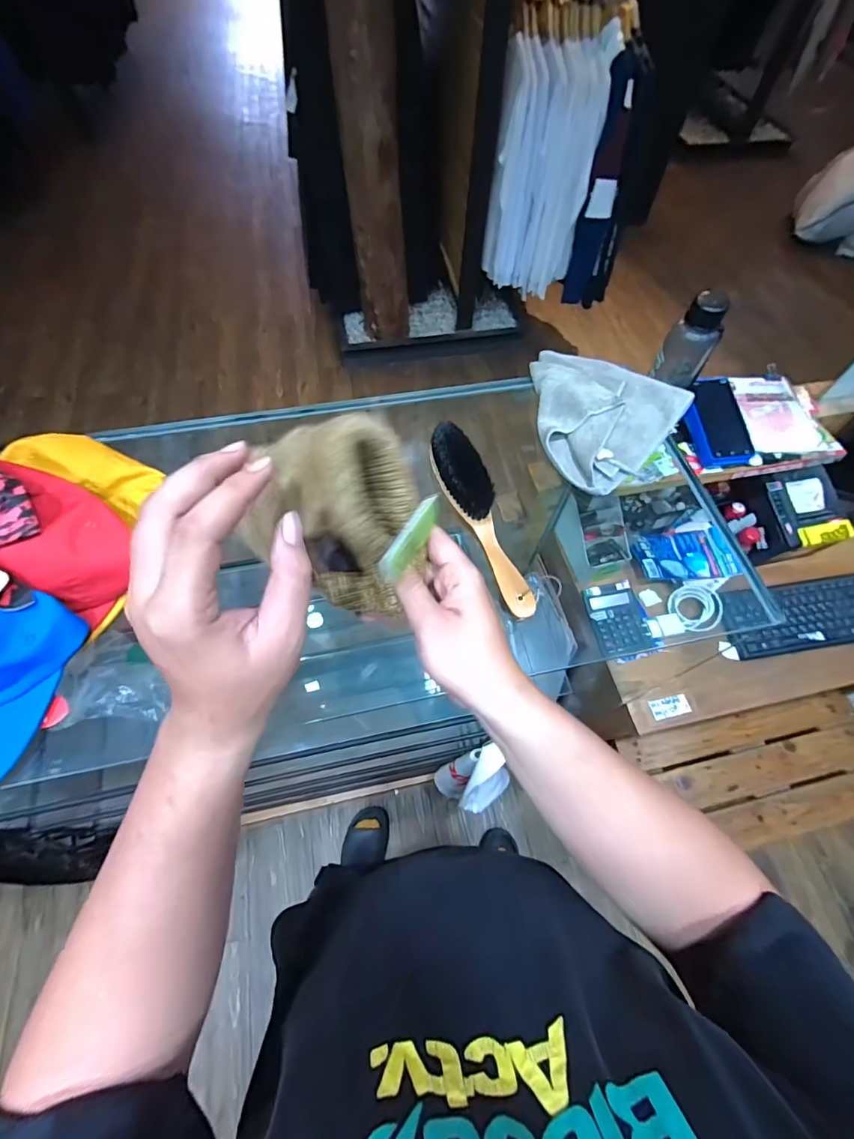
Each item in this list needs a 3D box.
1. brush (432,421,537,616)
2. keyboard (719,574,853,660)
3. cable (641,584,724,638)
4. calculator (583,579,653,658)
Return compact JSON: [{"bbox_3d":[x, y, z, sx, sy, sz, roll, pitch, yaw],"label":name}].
[{"bbox_3d":[0.058,-0.060,0.488,0.047,0.035,0.231,-19,64,-11],"label":"brush"},{"bbox_3d":[0.802,0.079,0.896,0.464,0.031,0.133,-7,62,-5],"label":"keyboard"},{"bbox_3d":[0.509,0.093,0.897,0.167,0.021,0.094,-38,69,-19],"label":"cable"},{"bbox_3d":[0.371,0.094,0.889,0.105,0.025,0.140,-5,62,-4],"label":"calculator"}]

